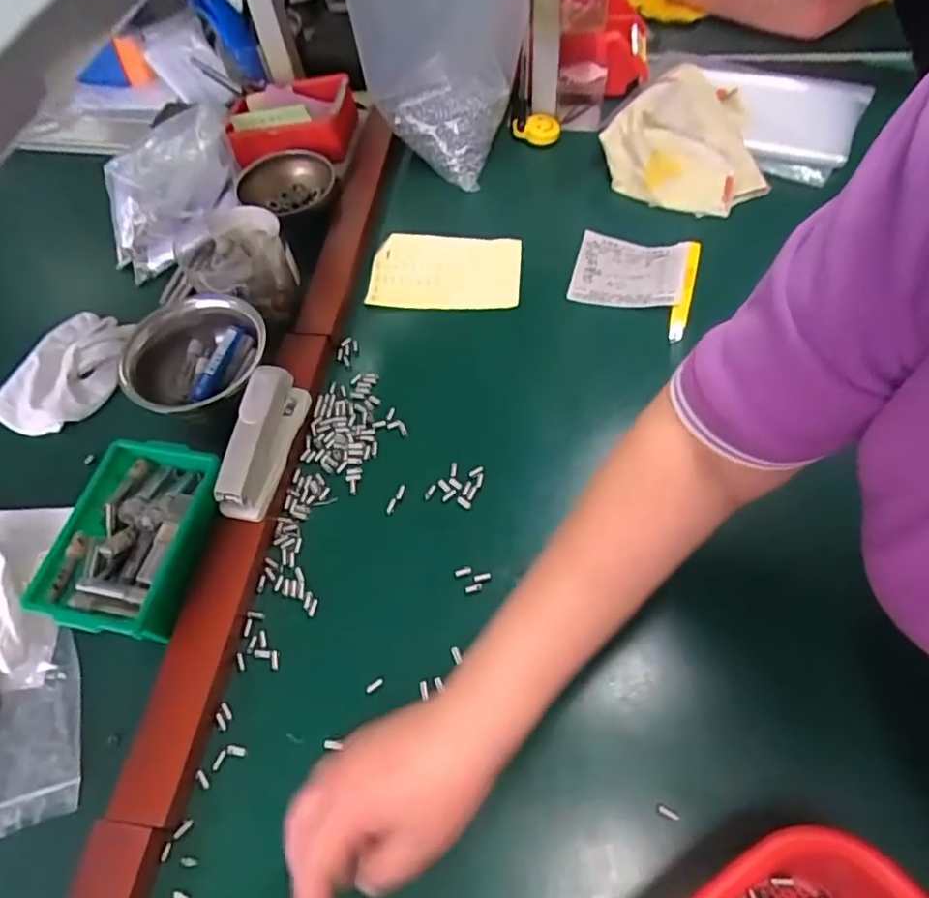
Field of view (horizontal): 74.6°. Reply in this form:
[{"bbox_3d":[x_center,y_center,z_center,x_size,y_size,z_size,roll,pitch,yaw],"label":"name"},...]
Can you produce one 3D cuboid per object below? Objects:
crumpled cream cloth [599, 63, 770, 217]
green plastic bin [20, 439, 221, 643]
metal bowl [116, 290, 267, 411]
[{"bbox_3d":[0.257,-0.338,0.667,0.172,0.077,0.160,-42,60,-17],"label":"crumpled cream cloth"},{"bbox_3d":[-0.253,0.071,0.481,0.107,0.050,0.150,6,60,8],"label":"green plastic bin"},{"bbox_3d":[-0.238,-0.082,0.539,0.112,0.057,0.122,-8,58,1],"label":"metal bowl"}]

